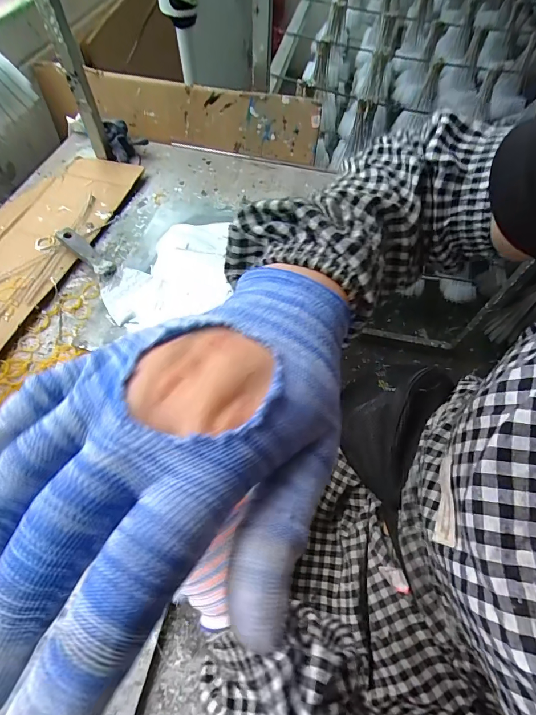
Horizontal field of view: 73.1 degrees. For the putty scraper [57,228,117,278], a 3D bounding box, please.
[{"bbox_3d":[-0.289,-0.167,0.568,0.129,0.022,0.028,37,67,19],"label":"putty scraper"}]

